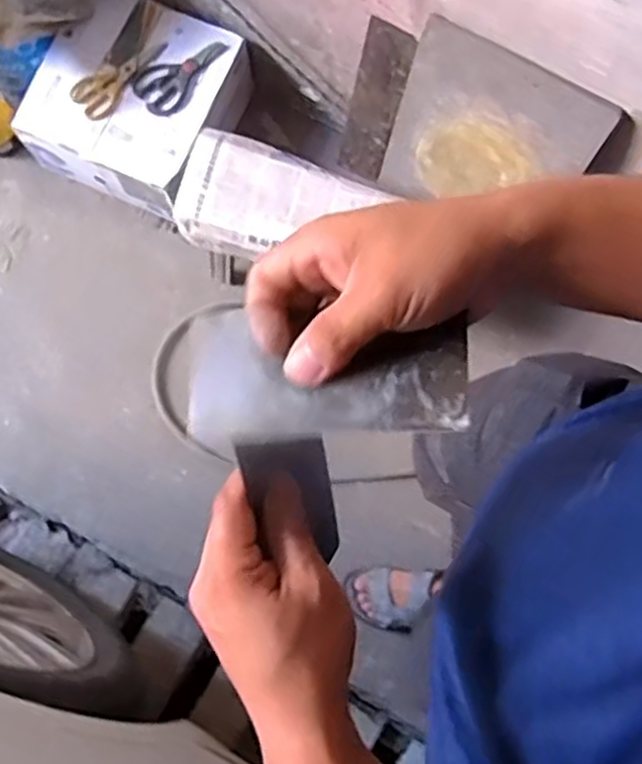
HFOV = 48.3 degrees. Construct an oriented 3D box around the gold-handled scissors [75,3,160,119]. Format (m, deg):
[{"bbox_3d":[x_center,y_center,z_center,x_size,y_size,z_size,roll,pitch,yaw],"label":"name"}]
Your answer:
[{"bbox_3d":[-0.360,-0.554,1.293,0.187,0.017,0.082,-41,81,-8],"label":"gold-handled scissors"}]

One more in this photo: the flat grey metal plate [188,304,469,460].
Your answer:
[{"bbox_3d":[0.002,-0.007,0.330,0.126,0.007,0.074,-6,62,7],"label":"flat grey metal plate"}]

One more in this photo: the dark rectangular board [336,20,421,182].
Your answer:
[{"bbox_3d":[0.092,-0.478,1.251,0.085,0.349,0.011,30,69,5],"label":"dark rectangular board"}]

